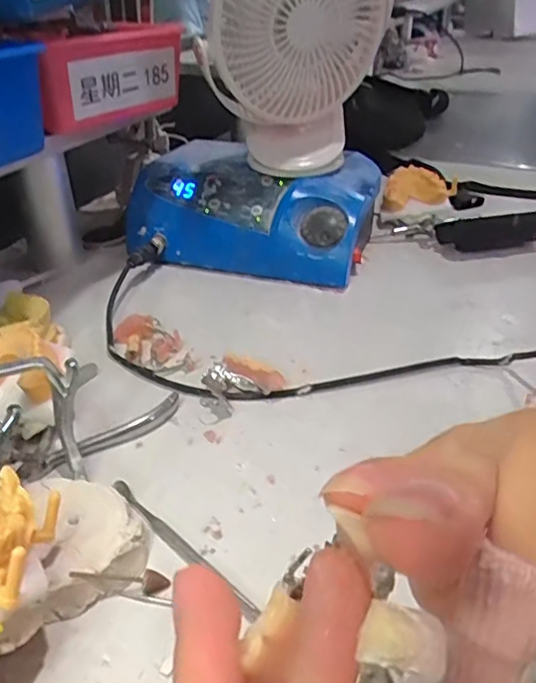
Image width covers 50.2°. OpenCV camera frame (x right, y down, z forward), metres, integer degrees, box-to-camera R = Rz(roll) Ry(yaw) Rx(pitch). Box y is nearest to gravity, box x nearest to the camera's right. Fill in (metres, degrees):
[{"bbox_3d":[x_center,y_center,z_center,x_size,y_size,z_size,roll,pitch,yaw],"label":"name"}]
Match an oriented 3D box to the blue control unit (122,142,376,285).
[{"bbox_3d":[-0.014,-0.138,0.584,0.230,0.082,0.154,9,33,15],"label":"blue control unit"}]

